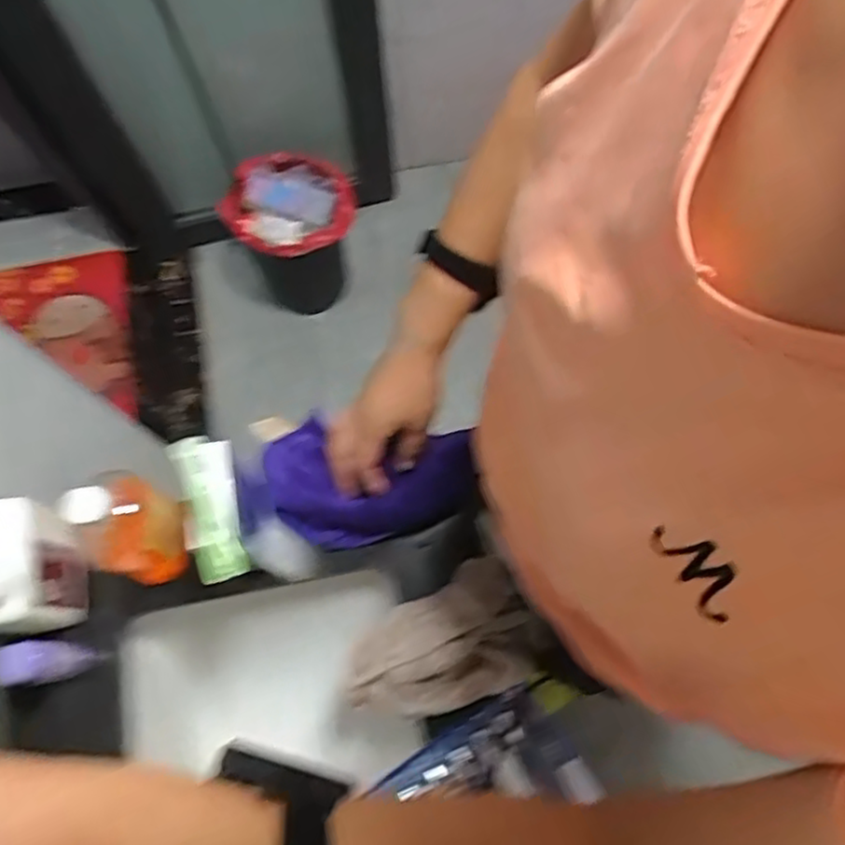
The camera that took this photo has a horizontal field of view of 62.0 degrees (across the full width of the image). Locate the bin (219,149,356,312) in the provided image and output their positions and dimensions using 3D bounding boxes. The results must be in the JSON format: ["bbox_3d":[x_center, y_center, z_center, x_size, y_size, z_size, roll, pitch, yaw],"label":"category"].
[{"bbox_3d":[-0.273,-0.408,1.556,0.256,0.304,0.234,-15,72,-4],"label":"bin"}]

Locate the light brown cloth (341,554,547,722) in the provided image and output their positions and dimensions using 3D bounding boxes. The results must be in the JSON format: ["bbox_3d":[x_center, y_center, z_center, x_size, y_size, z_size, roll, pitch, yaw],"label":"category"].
[{"bbox_3d":[0.018,0.212,0.649,0.189,0.068,0.112,-31,73,-9],"label":"light brown cloth"}]

